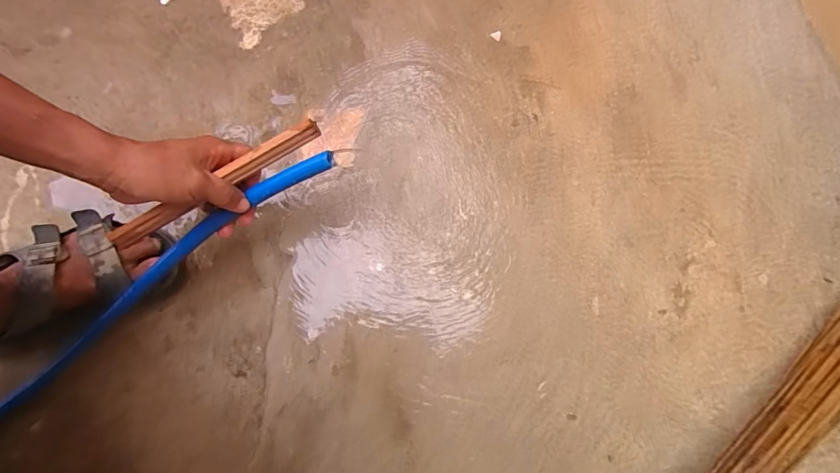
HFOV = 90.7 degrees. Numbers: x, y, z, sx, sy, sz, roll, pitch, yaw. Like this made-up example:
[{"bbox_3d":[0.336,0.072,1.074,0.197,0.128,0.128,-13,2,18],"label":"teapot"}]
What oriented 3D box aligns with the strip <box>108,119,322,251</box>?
[{"bbox_3d":[-0.193,-0.049,0.395,0.218,0.025,0.007,-30,61,-1],"label":"strip"}]

